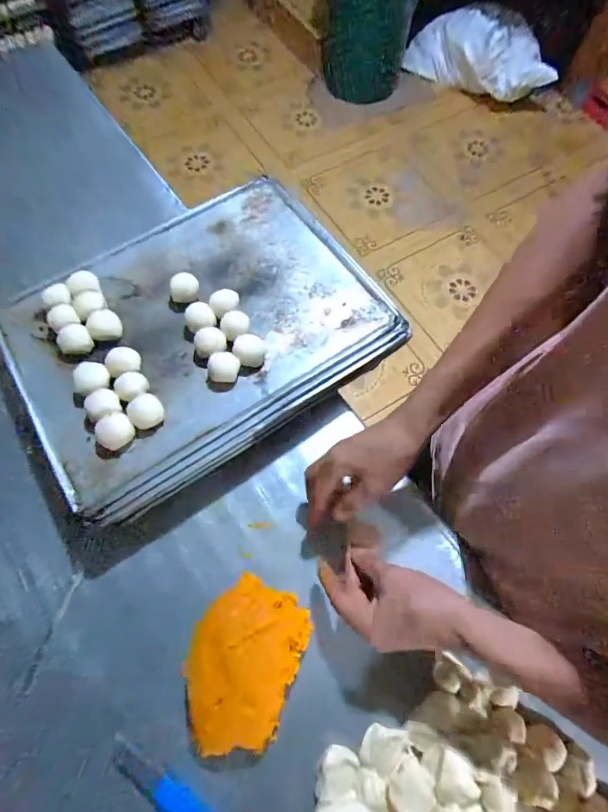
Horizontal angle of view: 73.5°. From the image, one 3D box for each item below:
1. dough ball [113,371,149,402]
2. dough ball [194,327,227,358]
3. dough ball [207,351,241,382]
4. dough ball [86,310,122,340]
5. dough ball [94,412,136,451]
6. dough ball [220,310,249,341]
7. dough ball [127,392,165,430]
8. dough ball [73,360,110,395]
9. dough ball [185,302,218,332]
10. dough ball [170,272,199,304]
[{"bbox_3d":[-0.207,-0.021,0.496,0.037,0.031,0.035,-1,69,2],"label":"dough ball"},{"bbox_3d":[-0.117,-0.078,0.516,0.038,0.027,0.039,-1,69,2],"label":"dough ball"},{"bbox_3d":[-0.099,-0.046,0.505,0.039,0.024,0.033,6,69,4],"label":"dough ball"},{"bbox_3d":[-0.255,-0.102,0.522,0.040,0.031,0.033,-39,73,-12],"label":"dough ball"},{"bbox_3d":[-0.215,0.029,0.465,0.034,0.033,0.040,32,73,13],"label":"dough ball"},{"bbox_3d":[-0.089,-0.104,0.527,0.038,0.024,0.034,-15,69,-4],"label":"dough ball"},{"bbox_3d":[-0.185,0.007,0.479,0.038,0.027,0.037,-1,69,2],"label":"dough ball"},{"bbox_3d":[-0.257,-0.031,0.495,0.038,0.027,0.041,-1,69,2],"label":"dough ball"},{"bbox_3d":[-0.134,-0.112,0.530,0.036,0.026,0.040,-29,71,-9],"label":"dough ball"},{"bbox_3d":[-0.160,-0.158,0.547,0.036,0.024,0.032,-3,69,1],"label":"dough ball"}]

